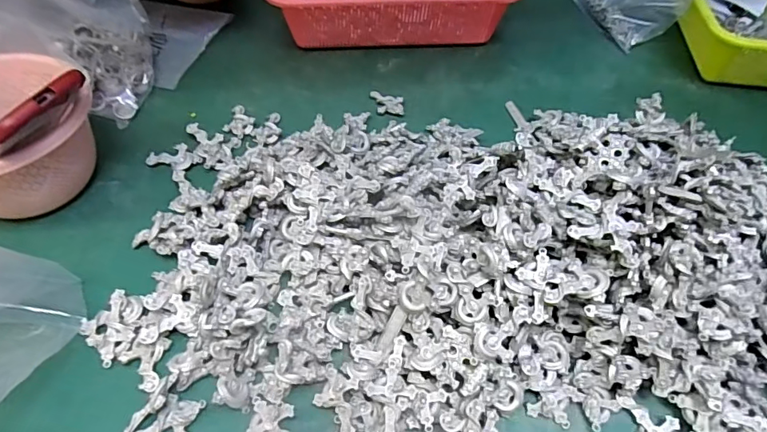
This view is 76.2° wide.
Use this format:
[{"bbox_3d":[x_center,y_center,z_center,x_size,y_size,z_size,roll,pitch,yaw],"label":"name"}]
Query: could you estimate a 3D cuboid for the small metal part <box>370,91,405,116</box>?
[{"bbox_3d":[0.004,-0.123,0.539,0.038,0.008,0.031,6,51,3],"label":"small metal part"}]

